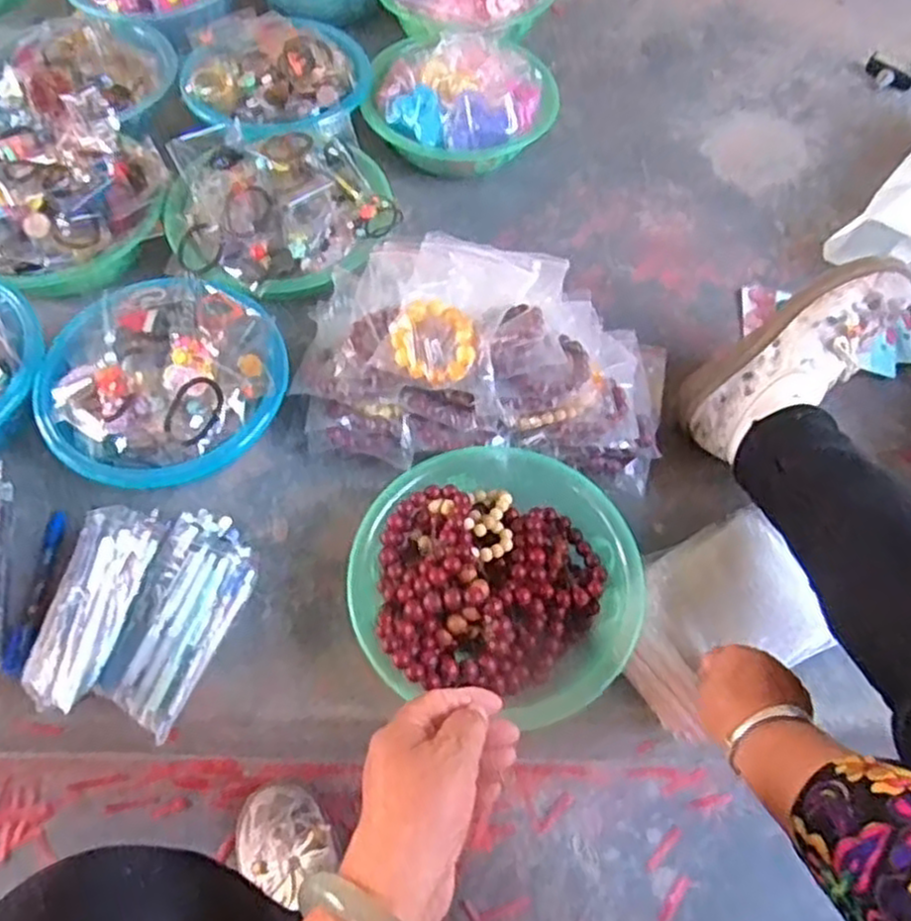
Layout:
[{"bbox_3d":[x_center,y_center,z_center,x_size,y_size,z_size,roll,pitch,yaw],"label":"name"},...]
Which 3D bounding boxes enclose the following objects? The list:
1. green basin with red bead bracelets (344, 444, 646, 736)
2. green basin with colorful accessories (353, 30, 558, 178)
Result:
[{"bbox_3d":[0.035,0.098,0.652,0.234,0.071,0.226,1,59,-1],"label":"green basin with red bead bracelets"},{"bbox_3d":[0.005,-0.435,0.941,0.229,0.098,0.190,-8,59,-6],"label":"green basin with colorful accessories"}]

